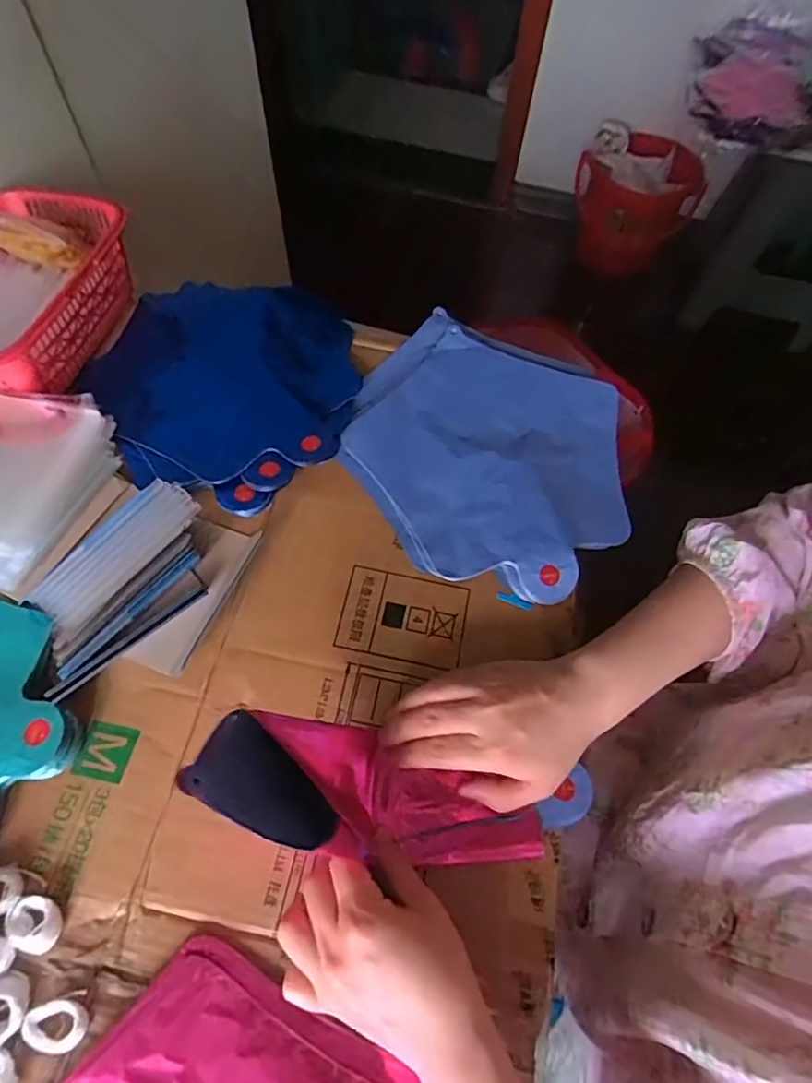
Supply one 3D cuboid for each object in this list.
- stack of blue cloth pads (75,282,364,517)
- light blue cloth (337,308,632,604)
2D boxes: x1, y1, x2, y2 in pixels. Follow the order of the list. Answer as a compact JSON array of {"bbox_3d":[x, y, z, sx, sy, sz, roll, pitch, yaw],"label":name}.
[{"bbox_3d":[-0.164,-0.145,0.488,0.232,0.026,0.231,13,63,4],"label":"stack of blue cloth pads"},{"bbox_3d":[0.068,-0.086,0.478,0.228,0.010,0.256,12,63,3],"label":"light blue cloth"}]

